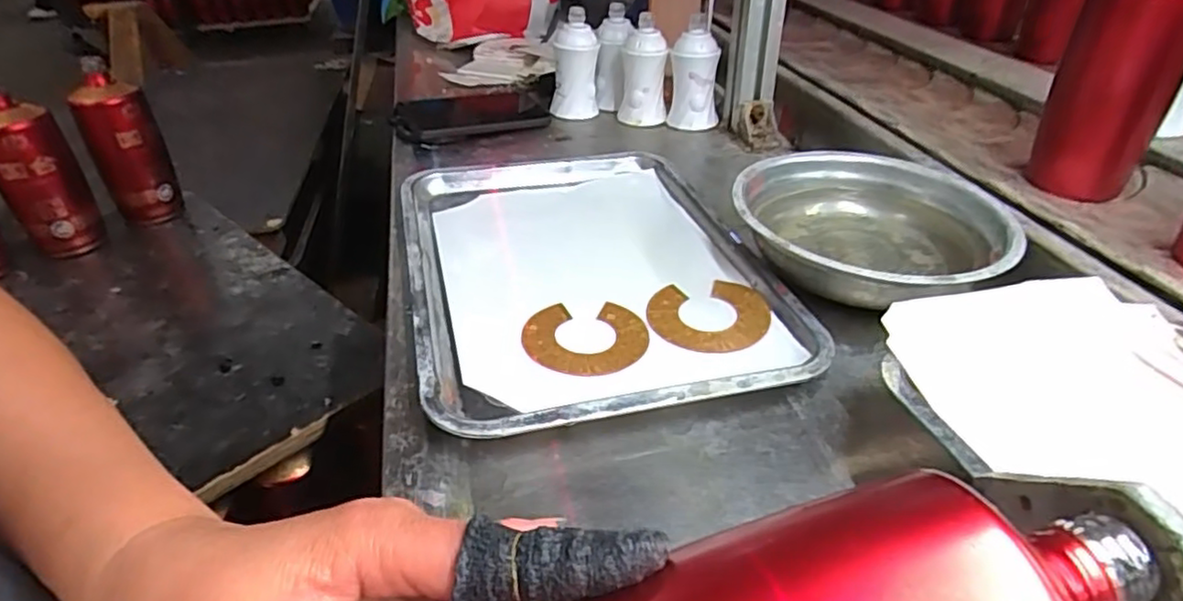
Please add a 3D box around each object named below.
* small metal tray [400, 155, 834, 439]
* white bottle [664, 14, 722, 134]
[{"bbox_3d":[-0.008,-0.030,0.514,0.254,0.037,0.339,-11,35,-10],"label":"small metal tray"},{"bbox_3d":[0.118,-0.255,0.767,0.057,0.117,0.055,5,35,13],"label":"white bottle"}]

